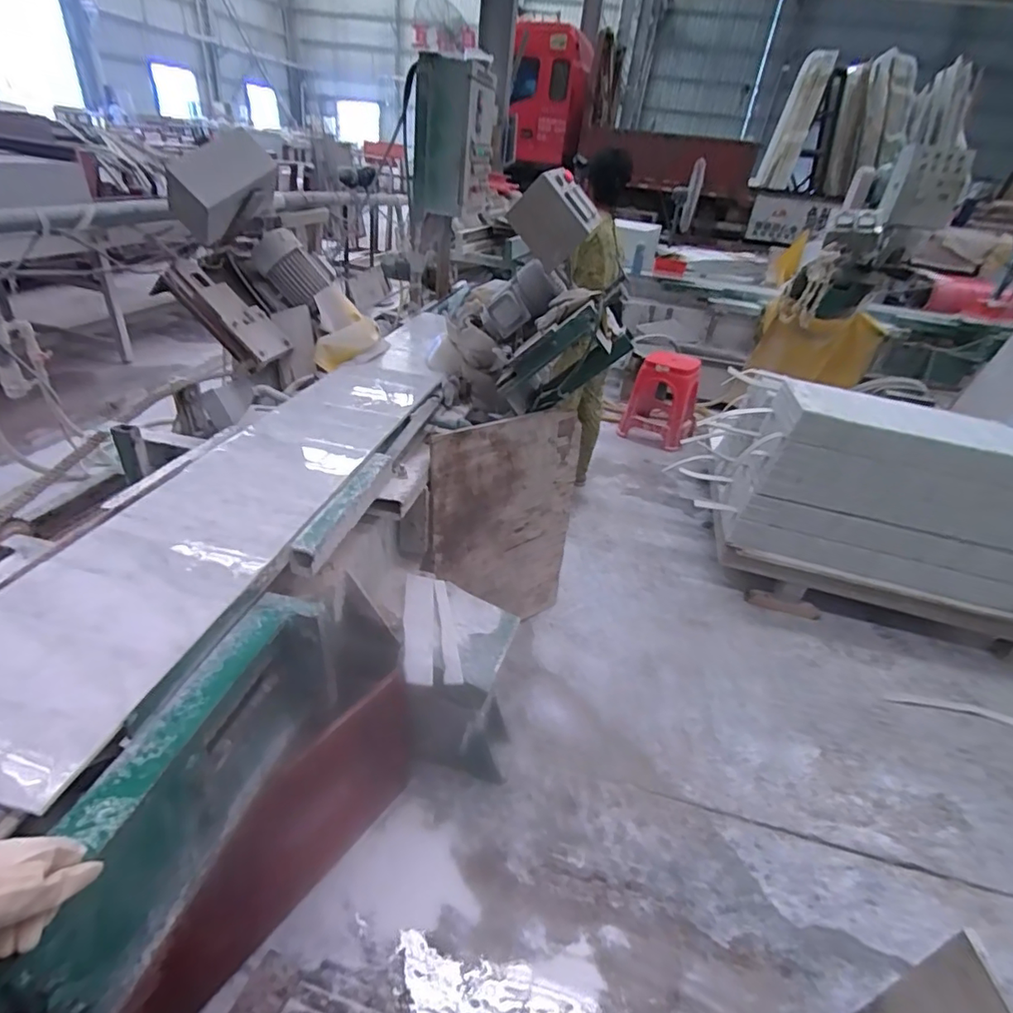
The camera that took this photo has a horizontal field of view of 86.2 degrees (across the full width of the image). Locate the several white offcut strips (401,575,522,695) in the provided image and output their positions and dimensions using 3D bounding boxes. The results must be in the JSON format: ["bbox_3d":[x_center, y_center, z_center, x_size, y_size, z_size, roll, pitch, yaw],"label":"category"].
[{"bbox_3d":[-0.117,0.314,1.315,0.285,0.030,0.300,18,35,-13],"label":"several white offcut strips"}]

